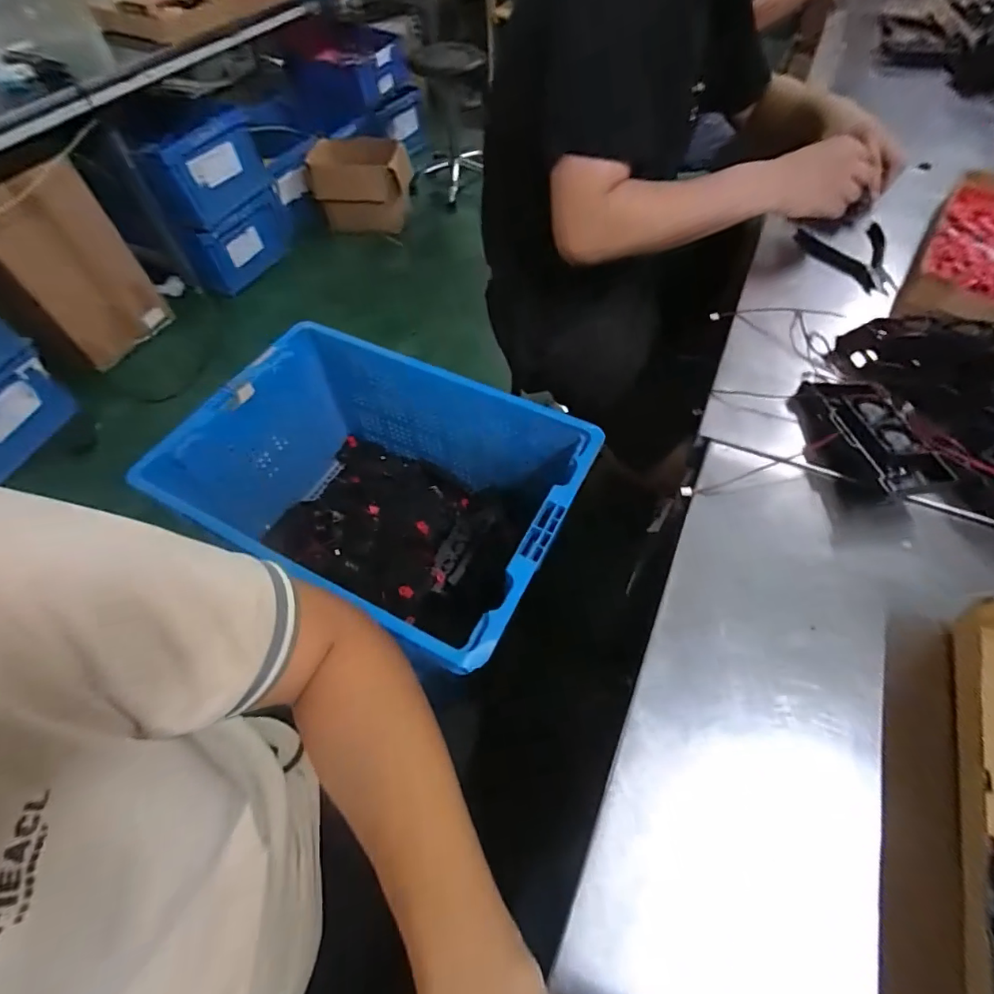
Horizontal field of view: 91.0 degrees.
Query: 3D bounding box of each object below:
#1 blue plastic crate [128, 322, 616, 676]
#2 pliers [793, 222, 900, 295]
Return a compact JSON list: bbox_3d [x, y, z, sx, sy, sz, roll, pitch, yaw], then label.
[{"bbox_3d":[-0.182,0.006,0.824,0.585,0.285,0.382,25,61,16],"label":"blue plastic crate"},{"bbox_3d":[0.465,-0.308,0.628,0.123,0.022,0.121,-1,57,1],"label":"pliers"}]

